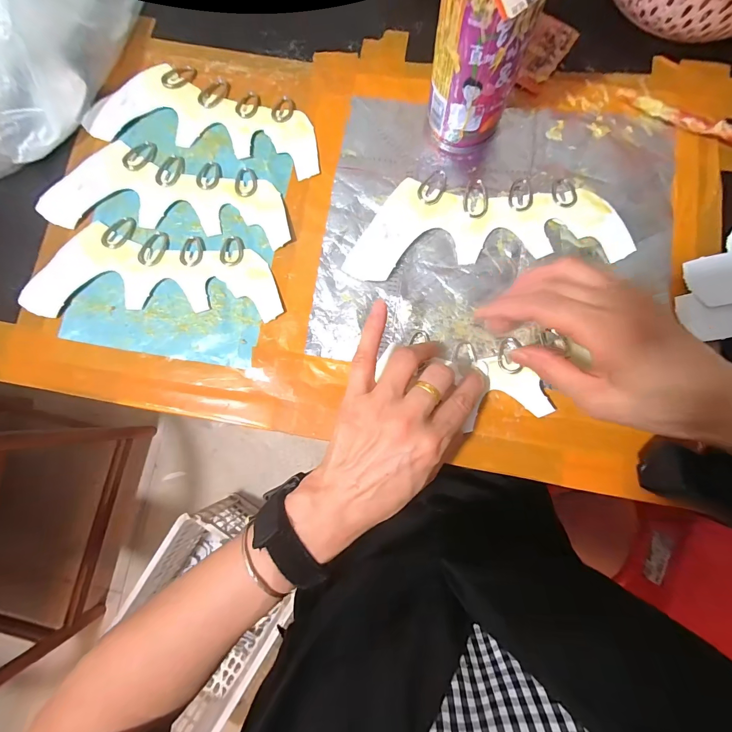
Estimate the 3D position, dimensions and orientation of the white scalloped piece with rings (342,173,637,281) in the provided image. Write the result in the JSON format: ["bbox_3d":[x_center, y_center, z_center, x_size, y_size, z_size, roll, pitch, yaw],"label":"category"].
[{"bbox_3d":[0.098,-0.119,0.296,0.222,0.007,0.082,-2,83,3],"label":"white scalloped piece with rings"}]

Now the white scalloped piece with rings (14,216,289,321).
[{"bbox_3d":[-0.182,-0.084,0.309,0.216,0.005,0.082,2,81,3],"label":"white scalloped piece with rings"}]

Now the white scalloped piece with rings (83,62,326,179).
[{"bbox_3d":[-0.144,-0.232,0.326,0.218,0.004,0.083,14,84,5],"label":"white scalloped piece with rings"}]

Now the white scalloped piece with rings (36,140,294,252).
[{"bbox_3d":[-0.175,-0.157,0.318,0.224,0.004,0.079,8,84,4],"label":"white scalloped piece with rings"}]

